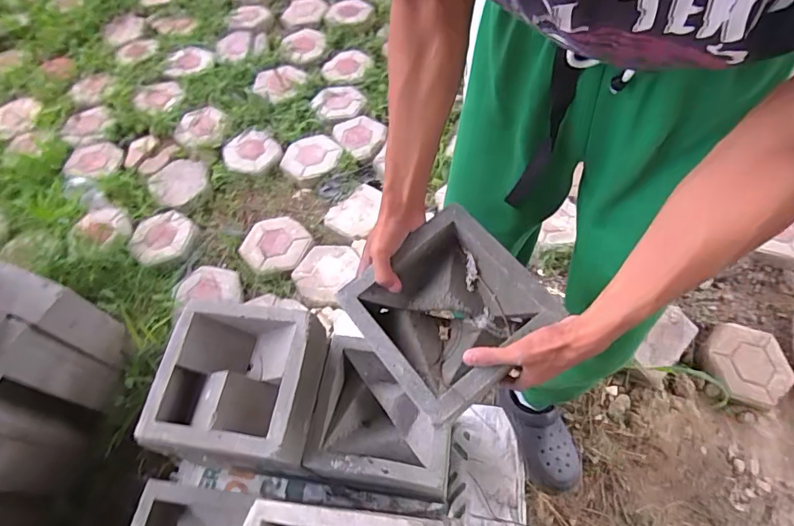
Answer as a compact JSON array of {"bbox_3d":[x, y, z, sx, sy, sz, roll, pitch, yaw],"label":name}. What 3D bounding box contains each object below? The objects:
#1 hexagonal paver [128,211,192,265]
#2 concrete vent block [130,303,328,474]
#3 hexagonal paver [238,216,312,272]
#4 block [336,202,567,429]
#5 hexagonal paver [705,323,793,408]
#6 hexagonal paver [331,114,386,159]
[{"bbox_3d":[-0.750,-0.086,1.461,0.193,0.032,0.195,35,65,21],"label":"hexagonal paver"},{"bbox_3d":[-0.223,0.176,0.662,0.211,0.104,0.206,6,60,7],"label":"concrete vent block"},{"bbox_3d":[-0.373,-0.056,1.425,0.205,0.046,0.202,35,65,21],"label":"hexagonal paver"},{"bbox_3d":[0.062,0.058,0.562,0.195,0.076,0.197,-34,63,-18],"label":"block"},{"bbox_3d":[0.890,0.251,1.171,0.201,0.054,0.195,13,61,11],"label":"hexagonal paver"},{"bbox_3d":[-0.137,-0.461,1.647,0.197,0.028,0.157,38,67,22],"label":"hexagonal paver"}]

